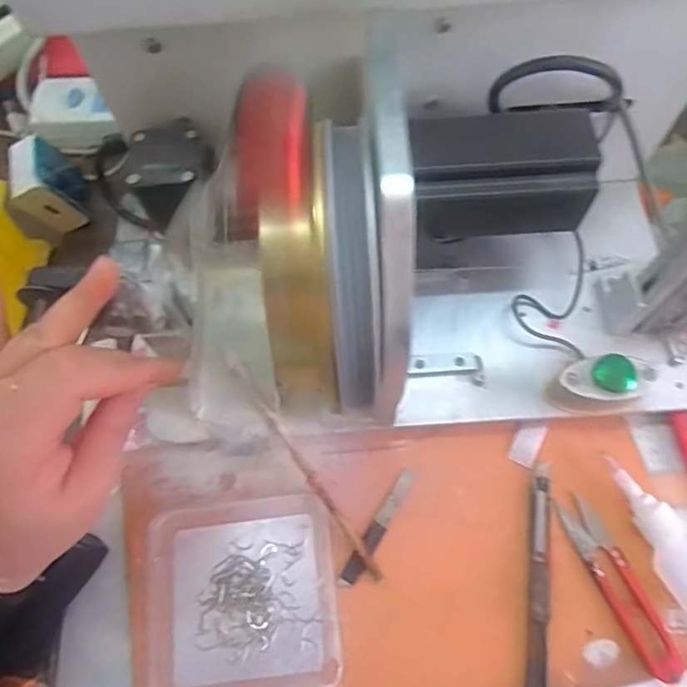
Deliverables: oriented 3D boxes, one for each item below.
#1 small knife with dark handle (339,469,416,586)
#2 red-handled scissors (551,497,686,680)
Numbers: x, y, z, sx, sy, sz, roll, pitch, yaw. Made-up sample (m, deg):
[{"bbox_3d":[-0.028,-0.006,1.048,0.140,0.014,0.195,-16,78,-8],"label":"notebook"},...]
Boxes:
[{"bbox_3d":[0.022,0.112,0.340,0.010,0.004,0.079,30,71,14],"label":"small knife with dark handle"},{"bbox_3d":[0.159,0.137,0.318,0.022,0.010,0.100,-23,68,-8],"label":"red-handled scissors"}]

